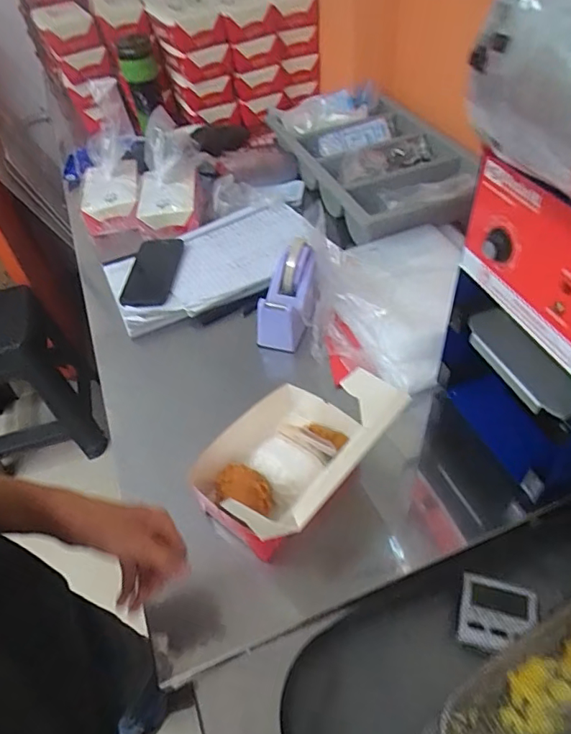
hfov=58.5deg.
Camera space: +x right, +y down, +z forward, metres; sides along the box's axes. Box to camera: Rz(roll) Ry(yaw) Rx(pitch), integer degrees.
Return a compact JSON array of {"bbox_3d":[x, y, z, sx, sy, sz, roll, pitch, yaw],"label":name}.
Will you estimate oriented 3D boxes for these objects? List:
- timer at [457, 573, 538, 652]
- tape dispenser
[{"bbox_3d":[0.201,0.238,0.483,0.067,0.025,0.064,11,50,16],"label":"timer"},{"bbox_3d":[0.004,-0.112,0.786,0.085,0.073,0.173,6,68,12],"label":"tape dispenser"}]

